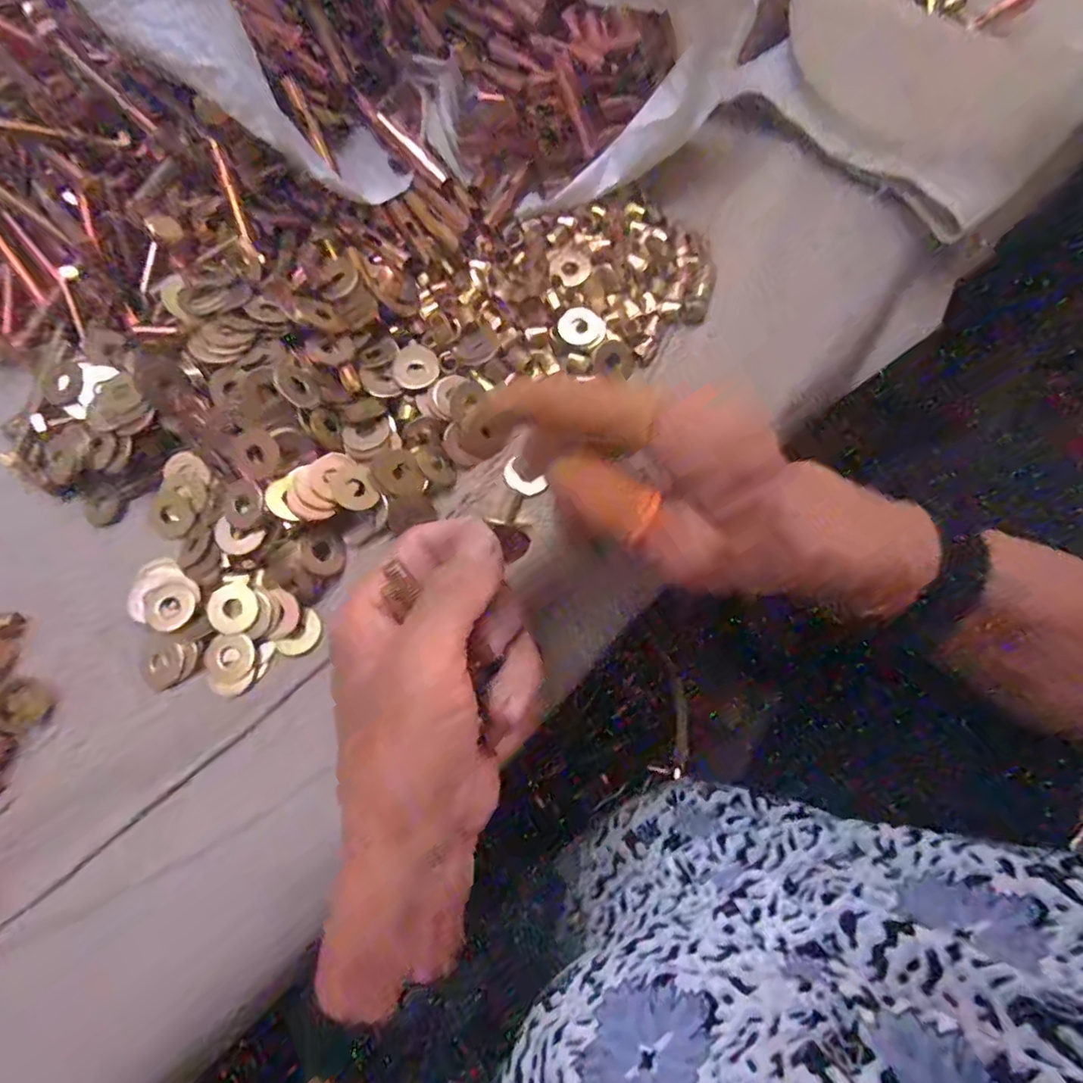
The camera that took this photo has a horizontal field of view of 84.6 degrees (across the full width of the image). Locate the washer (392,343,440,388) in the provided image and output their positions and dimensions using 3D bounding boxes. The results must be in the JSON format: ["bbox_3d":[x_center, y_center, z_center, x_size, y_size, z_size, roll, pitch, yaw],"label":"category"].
[{"bbox_3d":[-0.060,-0.084,0.279,0.021,0.004,0.024,-18,74,-4],"label":"washer"}]

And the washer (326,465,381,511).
[{"bbox_3d":[-0.081,-0.023,0.258,0.019,0.004,0.022,-27,78,-35],"label":"washer"}]

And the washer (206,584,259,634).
[{"bbox_3d":[-0.133,0.028,0.255,0.021,0.004,0.020,0,74,1],"label":"washer"}]

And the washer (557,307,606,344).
[{"bbox_3d":[0.020,-0.106,0.292,0.022,0.004,0.018,-30,75,-7],"label":"washer"}]

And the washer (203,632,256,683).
[{"bbox_3d":[-0.133,0.049,0.253,0.021,0.004,0.020,0,74,1],"label":"washer"}]

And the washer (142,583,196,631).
[{"bbox_3d":[-0.161,0.028,0.257,0.022,0.004,0.020,0,74,1],"label":"washer"}]

